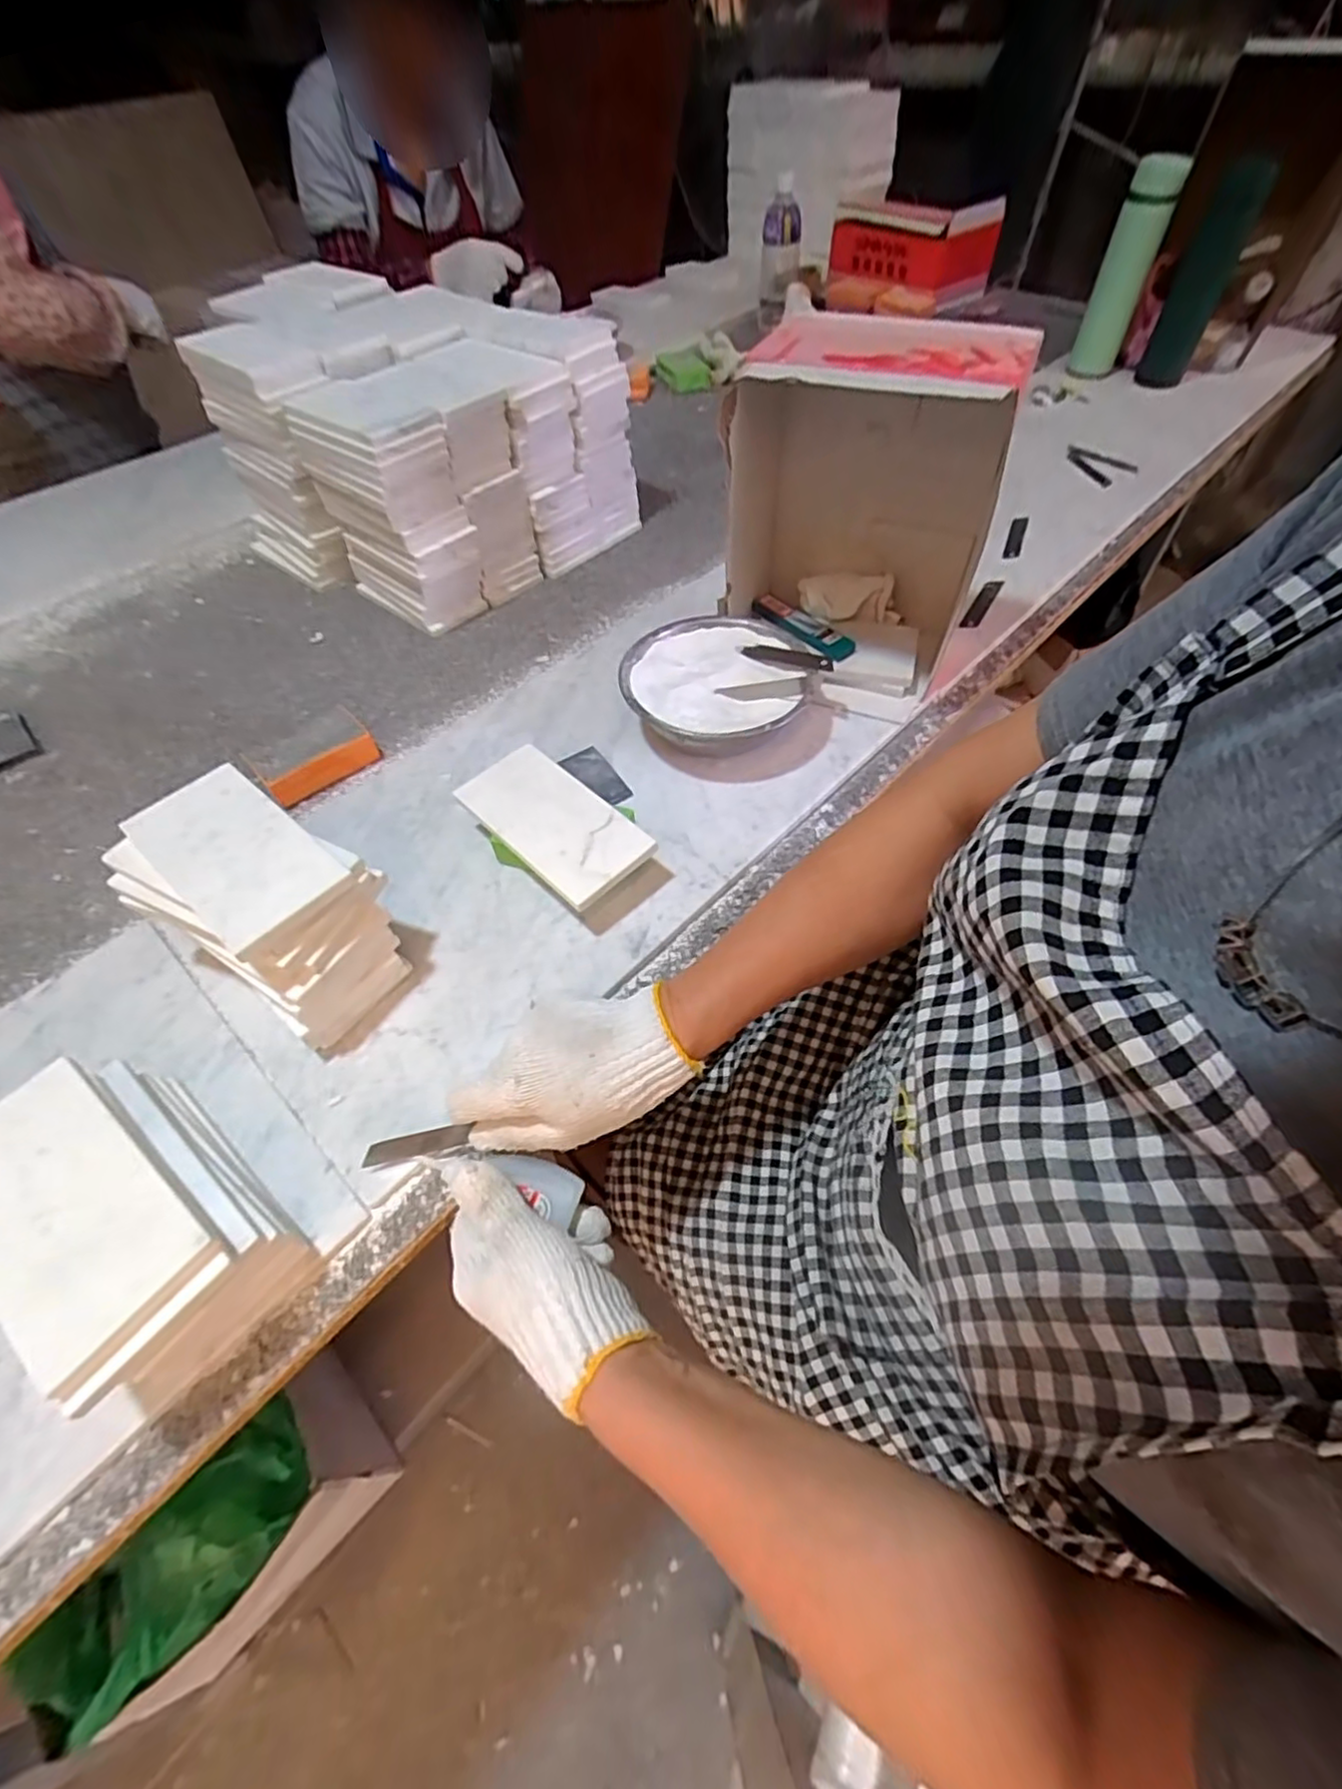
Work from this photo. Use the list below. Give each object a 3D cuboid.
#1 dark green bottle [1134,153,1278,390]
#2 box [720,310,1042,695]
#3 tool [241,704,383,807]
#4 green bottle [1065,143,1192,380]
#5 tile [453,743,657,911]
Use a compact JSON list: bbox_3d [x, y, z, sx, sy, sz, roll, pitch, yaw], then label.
[{"bbox_3d":[0.759,-0.877,0.985,0.069,0.237,0.060,27,36,22],"label":"dark green bottle"},{"bbox_3d":[0.161,-0.313,0.577,0.211,0.248,0.132,13,55,13],"label":"box"},{"bbox_3d":[-0.305,-0.118,0.590,0.093,0.034,0.045,-39,60,-24],"label":"tool"},{"bbox_3d":[0.681,-0.935,1.025,0.068,0.228,0.080,23,59,18],"label":"green bottle"},{"bbox_3d":[-0.087,-0.057,0.504,0.077,0.012,0.149,-40,62,-22],"label":"tile"}]

